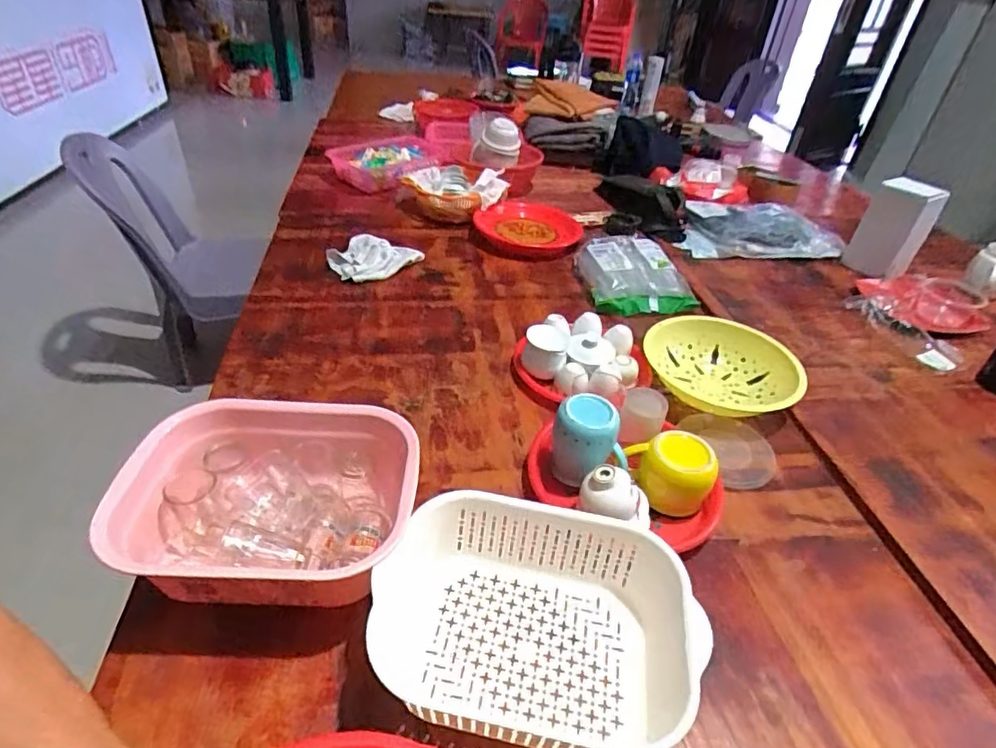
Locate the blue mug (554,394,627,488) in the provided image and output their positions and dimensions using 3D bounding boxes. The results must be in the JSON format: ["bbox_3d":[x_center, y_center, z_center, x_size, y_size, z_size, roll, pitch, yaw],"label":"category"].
[{"bbox_3d":[0.117,0.092,0.728,0.076,0.102,0.095,-29,49,-36],"label":"blue mug"}]

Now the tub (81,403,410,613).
[{"bbox_3d":[-0.245,0.149,0.624,0.295,0.115,0.233,3,37,-3],"label":"tub"}]

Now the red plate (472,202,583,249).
[{"bbox_3d":[0.079,-0.380,1.386,0.247,0.039,0.258,3,39,-3],"label":"red plate"}]

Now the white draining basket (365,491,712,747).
[{"bbox_3d":[0.045,0.242,0.552,0.284,0.098,0.195,10,38,6],"label":"white draining basket"}]

